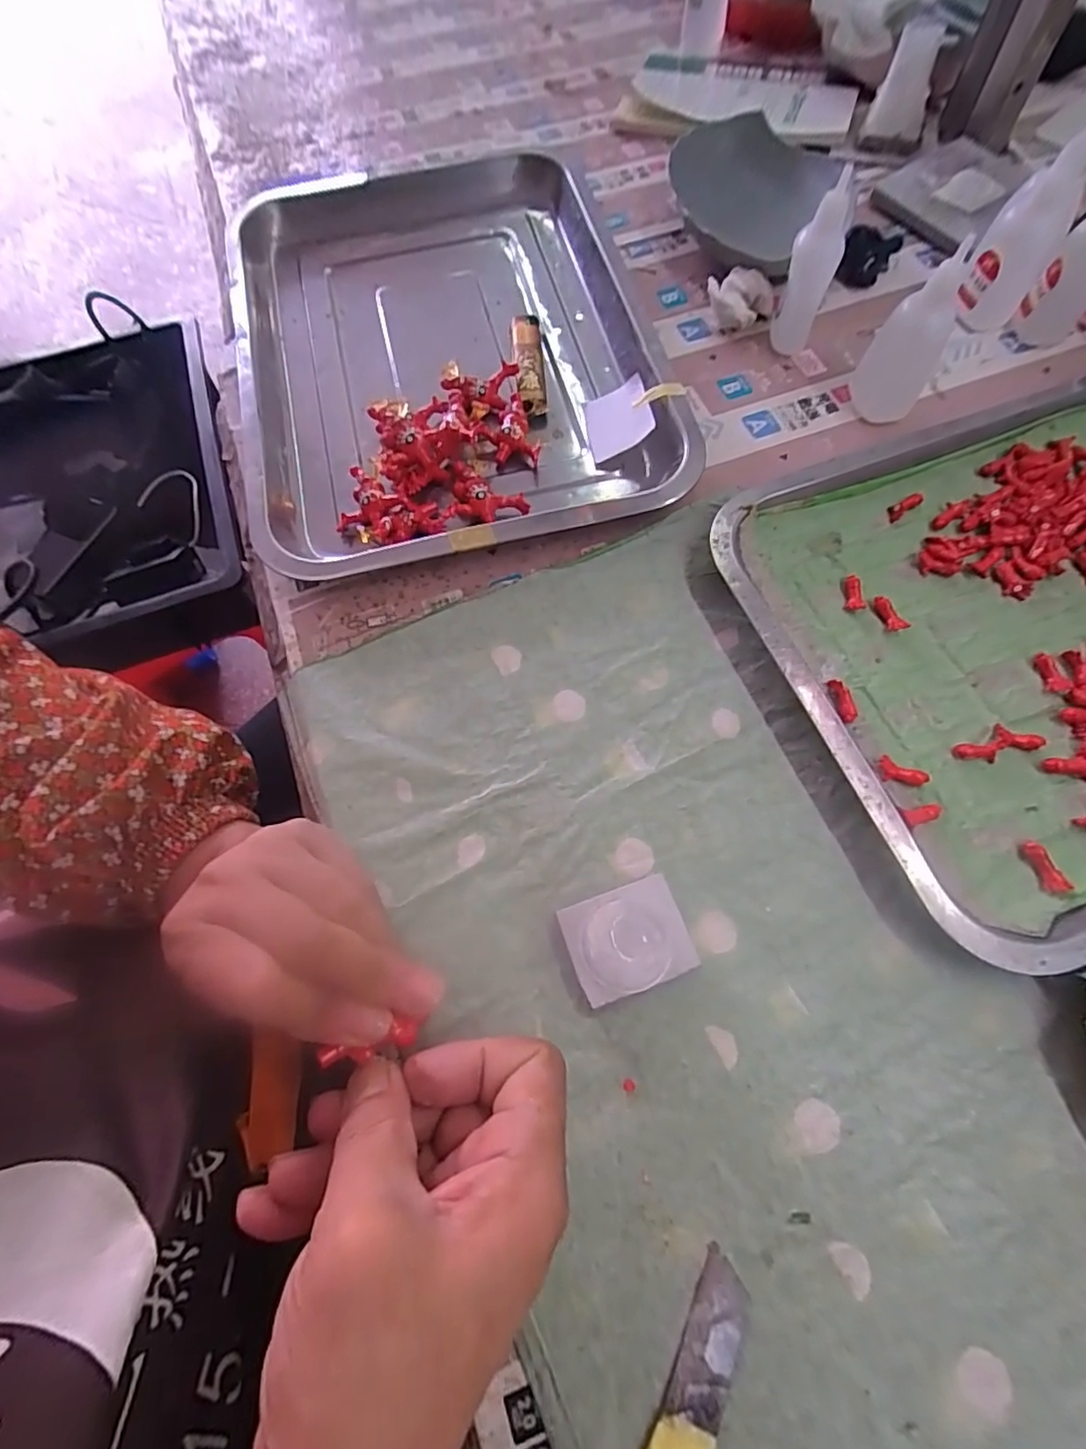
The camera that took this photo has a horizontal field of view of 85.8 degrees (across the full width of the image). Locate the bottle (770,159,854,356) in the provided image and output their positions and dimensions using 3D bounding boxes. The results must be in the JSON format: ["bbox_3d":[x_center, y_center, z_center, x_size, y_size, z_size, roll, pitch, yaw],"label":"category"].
[{"bbox_3d":[0.163,-0.277,0.357,0.024,0.091,0.023,-26,68,-7],"label":"bottle"}]

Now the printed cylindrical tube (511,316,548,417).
[{"bbox_3d":[-0.009,-0.235,0.387,0.019,0.017,0.090,-5,67,1],"label":"printed cylindrical tube"}]

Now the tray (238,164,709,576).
[{"bbox_3d":[-0.072,-0.254,0.391,0.254,0.034,0.352,-14,67,-3],"label":"tray"}]

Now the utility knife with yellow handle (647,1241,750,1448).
[{"bbox_3d":[0.046,0.237,0.191,0.020,0.008,0.103,24,71,12],"label":"utility knife with yellow handle"}]

